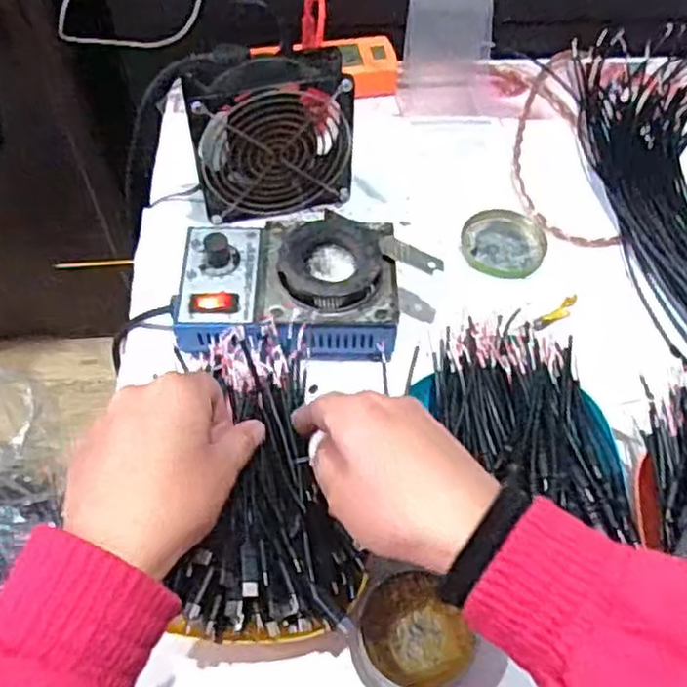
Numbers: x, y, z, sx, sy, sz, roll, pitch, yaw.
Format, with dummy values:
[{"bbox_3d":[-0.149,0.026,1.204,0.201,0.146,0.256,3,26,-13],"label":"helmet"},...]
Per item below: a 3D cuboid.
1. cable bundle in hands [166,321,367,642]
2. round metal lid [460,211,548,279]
[{"bbox_3d":[-0.044,0.070,0.421,0.098,0.045,0.179,-5,57,-4],"label":"cable bundle in hands"},{"bbox_3d":[0.127,-0.079,0.580,0.066,0.017,0.056,12,57,7],"label":"round metal lid"}]

